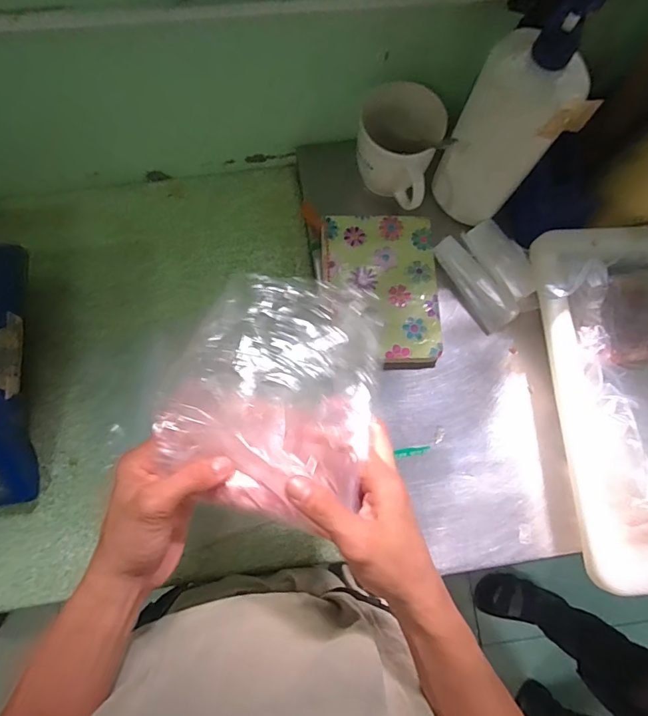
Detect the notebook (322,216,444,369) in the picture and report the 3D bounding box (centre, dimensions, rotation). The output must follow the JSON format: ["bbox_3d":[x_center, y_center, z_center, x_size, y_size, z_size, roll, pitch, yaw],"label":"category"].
[{"bbox_3d":[0.076,-0.091,0.587,0.149,0.033,0.204,0,76,-2],"label":"notebook"}]

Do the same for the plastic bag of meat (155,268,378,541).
[{"bbox_3d":[-0.034,0.021,0.386,0.159,0.050,0.216,14,59,5],"label":"plastic bag of meat"}]

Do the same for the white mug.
[{"bbox_3d":[0.092,-0.263,0.564,0.098,0.105,0.105,0,76,-2],"label":"white mug"}]

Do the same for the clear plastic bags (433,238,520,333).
[{"bbox_3d":[0.203,-0.102,0.591,0.040,0.032,0.137,-34,79,-9],"label":"clear plastic bags"}]

